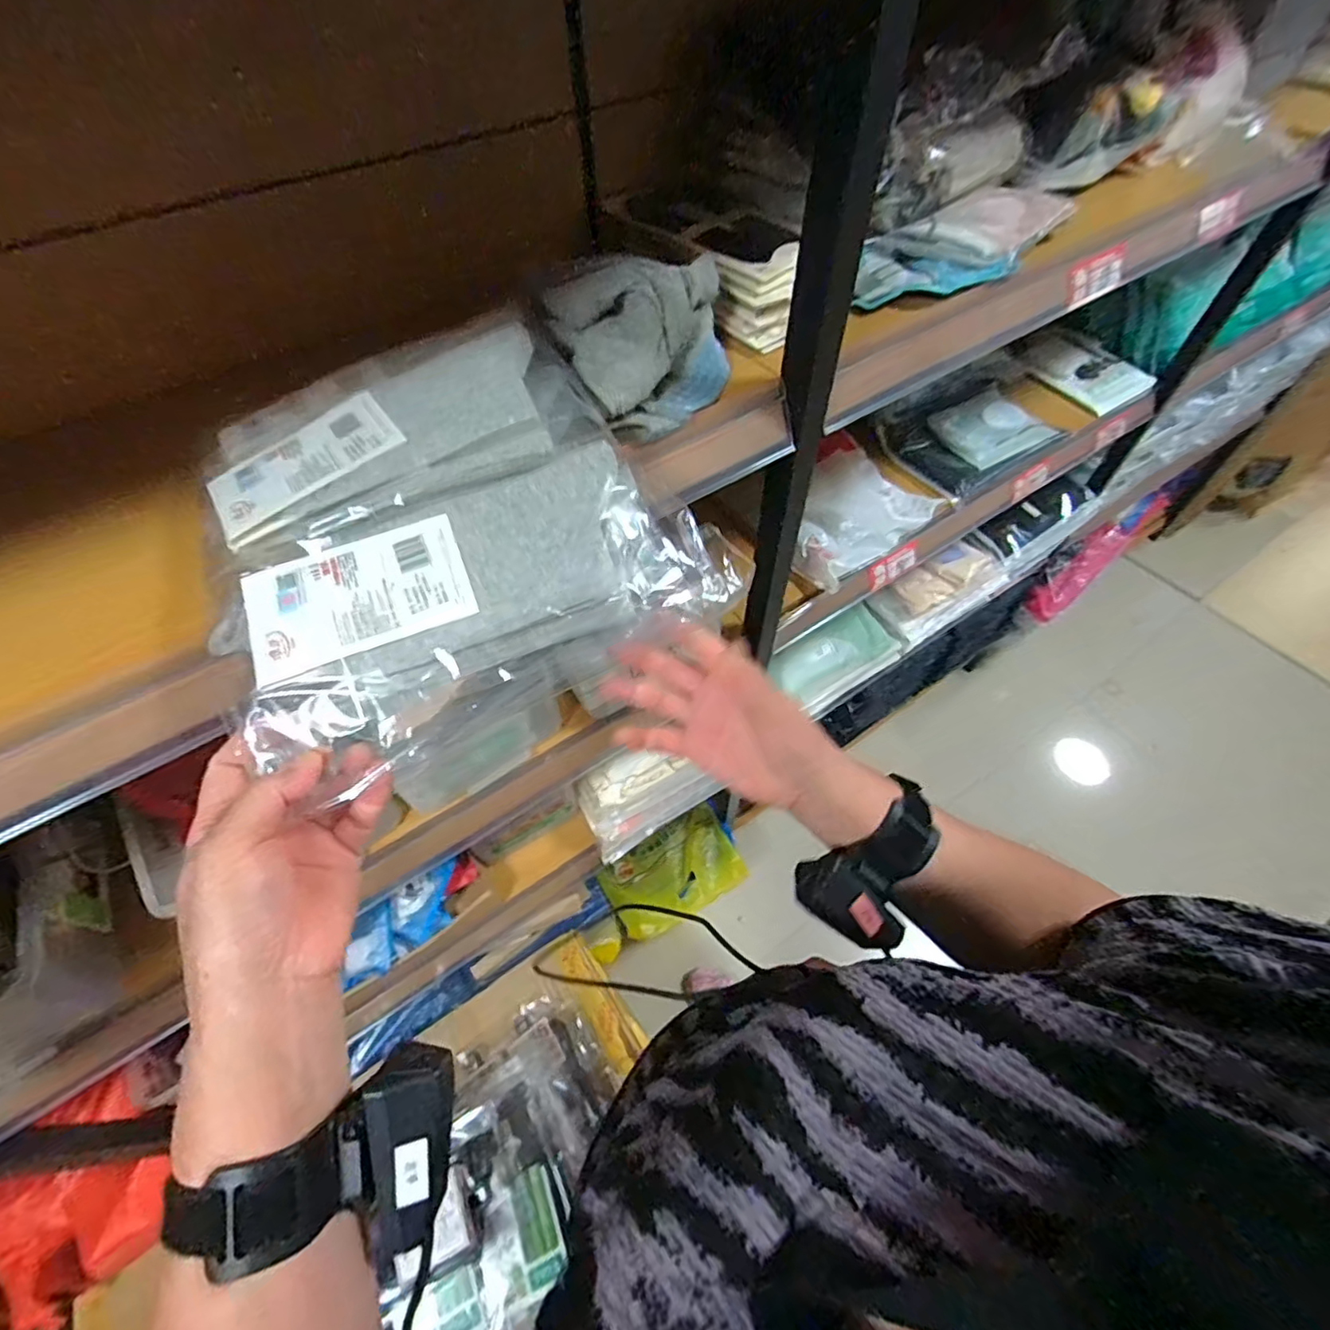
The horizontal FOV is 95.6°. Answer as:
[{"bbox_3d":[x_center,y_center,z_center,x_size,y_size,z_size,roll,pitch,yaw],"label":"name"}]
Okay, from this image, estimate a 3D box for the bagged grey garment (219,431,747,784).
[{"bbox_3d":[-0.107,-0.036,0.329,0.244,0.030,0.134,-25,78,-13],"label":"bagged grey garment"}]

